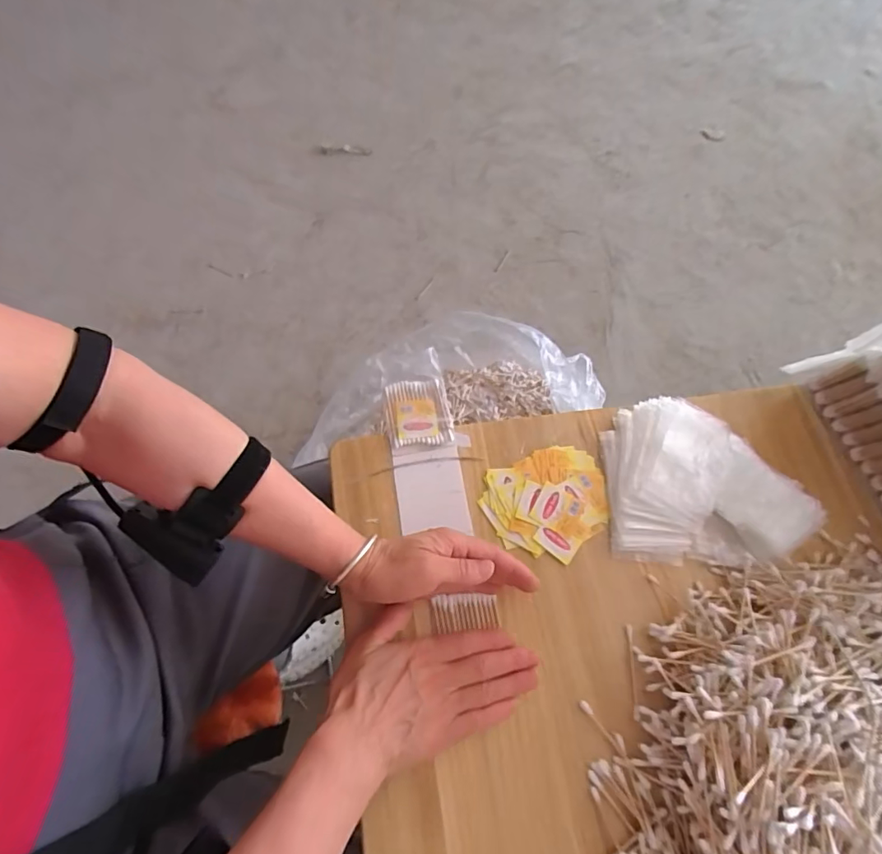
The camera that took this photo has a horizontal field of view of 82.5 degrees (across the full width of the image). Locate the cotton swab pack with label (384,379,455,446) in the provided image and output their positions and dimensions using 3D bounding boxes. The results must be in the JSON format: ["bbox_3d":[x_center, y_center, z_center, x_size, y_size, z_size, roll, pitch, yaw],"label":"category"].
[{"bbox_3d":[-0.022,-0.013,0.477,0.055,0.008,0.069,-9,66,-7],"label":"cotton swab pack with label"}]

